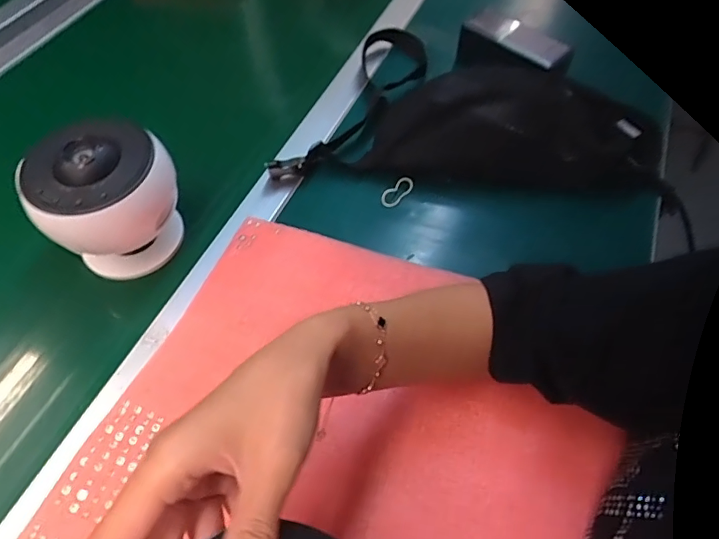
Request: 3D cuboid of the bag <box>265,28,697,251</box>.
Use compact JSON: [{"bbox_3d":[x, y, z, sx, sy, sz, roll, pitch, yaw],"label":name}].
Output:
[{"bbox_3d":[0.135,-0.145,0.512,0.406,0.088,0.195,14,57,10],"label":"bag"}]

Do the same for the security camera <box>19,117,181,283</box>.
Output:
[{"bbox_3d":[-0.213,-0.061,0.431,0.086,0.112,0.092,6,56,4],"label":"security camera"}]

